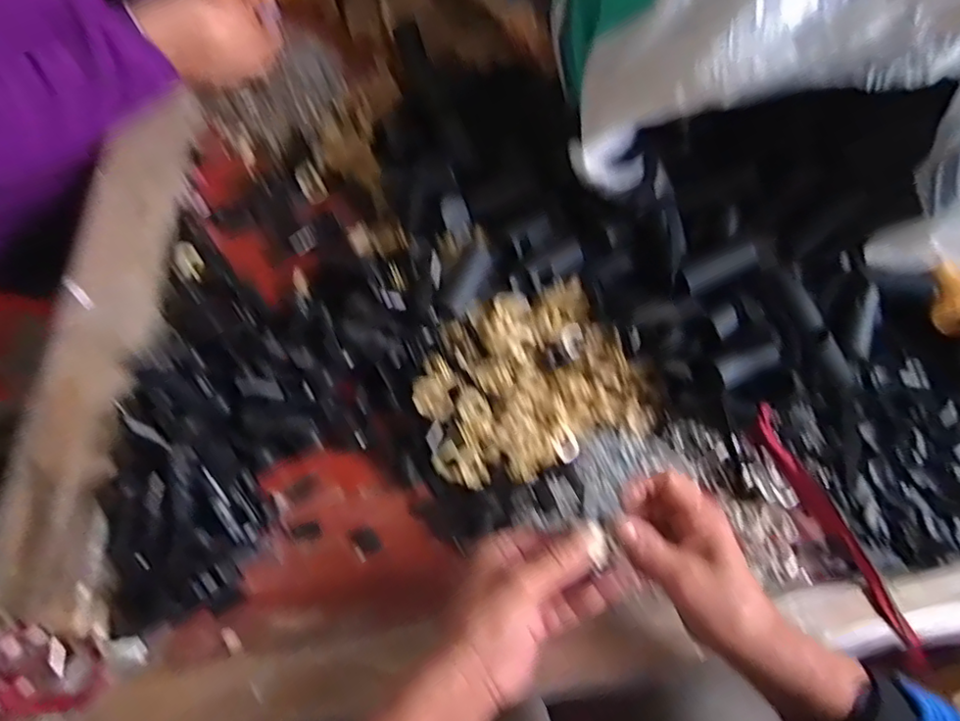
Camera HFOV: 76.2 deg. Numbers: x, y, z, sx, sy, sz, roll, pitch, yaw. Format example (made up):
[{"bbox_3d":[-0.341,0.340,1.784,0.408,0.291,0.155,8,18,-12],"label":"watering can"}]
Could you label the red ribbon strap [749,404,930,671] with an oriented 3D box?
[{"bbox_3d":[0.264,0.127,0.461,0.023,0.019,0.201,-16,63,-12],"label":"red ribbon strap"}]

